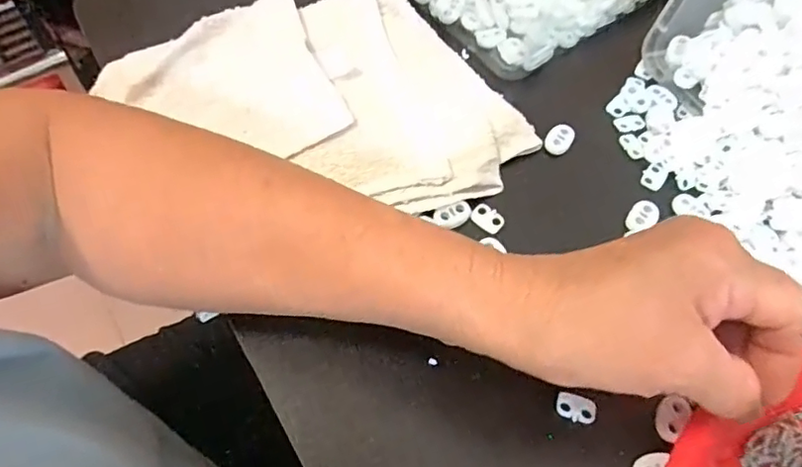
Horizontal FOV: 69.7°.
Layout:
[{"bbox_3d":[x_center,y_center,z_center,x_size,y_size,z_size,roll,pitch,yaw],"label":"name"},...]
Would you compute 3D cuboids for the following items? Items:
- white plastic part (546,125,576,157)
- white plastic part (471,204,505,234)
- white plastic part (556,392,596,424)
[{"bbox_3d":[0.099,-0.059,0.358,0.015,0.007,0.022,34,64,16],"label":"white plastic part"},{"bbox_3d":[0.050,-0.009,0.329,0.019,0.004,0.012,37,65,18],"label":"white plastic part"},{"bbox_3d":[0.084,0.084,0.277,0.019,0.004,0.012,10,60,4],"label":"white plastic part"}]

